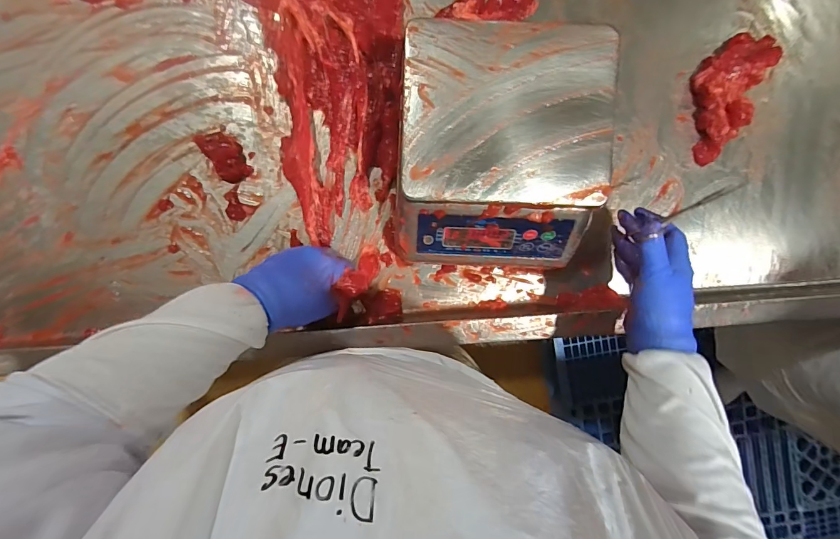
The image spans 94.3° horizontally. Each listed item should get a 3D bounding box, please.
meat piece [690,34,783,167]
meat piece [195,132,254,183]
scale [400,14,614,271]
[{"bbox_3d":[0.395,-0.226,0.501,0.073,0.033,0.168,16,91,-1],"label":"meat piece"},{"bbox_3d":[-0.259,-0.154,0.516,0.042,0.013,0.079,-35,91,0],"label":"meat piece"},{"bbox_3d":[0.086,-0.133,0.460,0.231,0.118,0.252,3,94,-1],"label":"scale"}]

